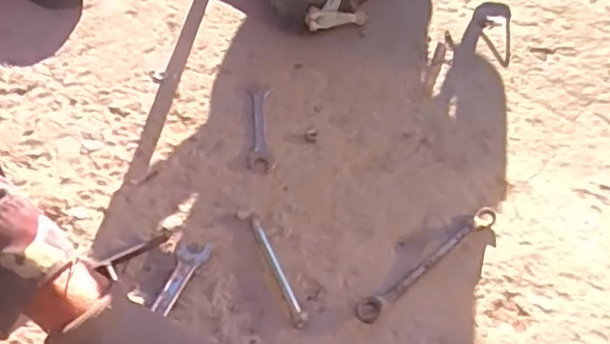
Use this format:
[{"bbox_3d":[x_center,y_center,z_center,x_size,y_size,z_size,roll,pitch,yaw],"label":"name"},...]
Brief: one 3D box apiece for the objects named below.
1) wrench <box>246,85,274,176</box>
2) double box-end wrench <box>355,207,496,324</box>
[{"bbox_3d":[-0.058,-0.059,0.825,0.031,0.011,0.146,2,48,-5],"label":"wrench"},{"bbox_3d":[0.138,0.095,0.702,0.225,0.012,0.026,-32,59,-30],"label":"double box-end wrench"}]

